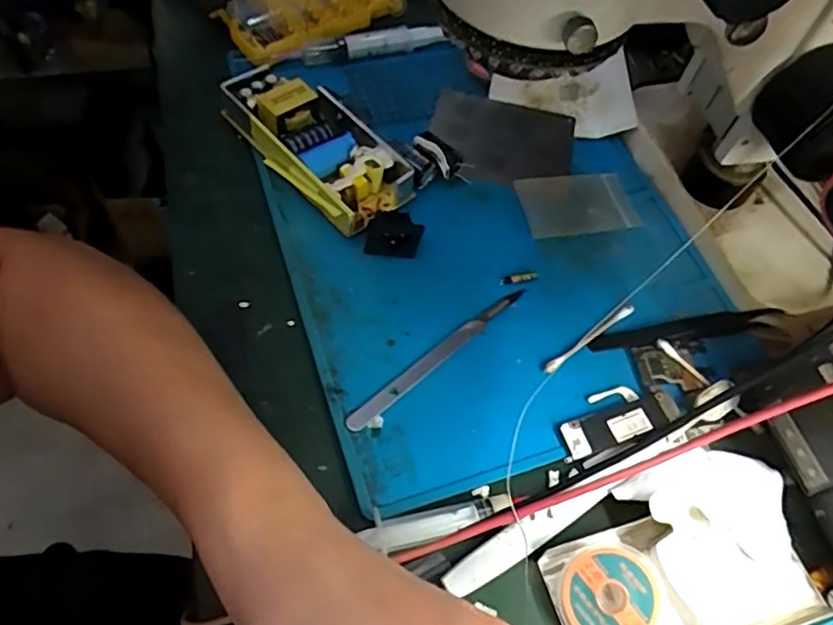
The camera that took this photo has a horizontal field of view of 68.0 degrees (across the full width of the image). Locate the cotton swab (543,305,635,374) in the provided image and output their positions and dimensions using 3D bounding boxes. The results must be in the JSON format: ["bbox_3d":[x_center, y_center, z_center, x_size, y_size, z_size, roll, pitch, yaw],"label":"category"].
[{"bbox_3d":[0.098,0.015,0.349,0.071,0.004,0.006,-31,66,-22],"label":"cotton swab"}]

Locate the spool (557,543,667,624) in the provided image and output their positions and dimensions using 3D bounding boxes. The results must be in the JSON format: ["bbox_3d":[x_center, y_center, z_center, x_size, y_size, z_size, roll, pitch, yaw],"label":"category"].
[{"bbox_3d":[0.088,0.125,0.272,0.046,0.013,0.040,-7,59,-9],"label":"spool"}]

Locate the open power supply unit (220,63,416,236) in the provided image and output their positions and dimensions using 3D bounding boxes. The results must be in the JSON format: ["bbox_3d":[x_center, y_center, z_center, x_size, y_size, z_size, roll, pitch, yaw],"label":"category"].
[{"bbox_3d":[-0.064,-0.108,0.395,0.061,0.030,0.129,-36,68,-24],"label":"open power supply unit"}]

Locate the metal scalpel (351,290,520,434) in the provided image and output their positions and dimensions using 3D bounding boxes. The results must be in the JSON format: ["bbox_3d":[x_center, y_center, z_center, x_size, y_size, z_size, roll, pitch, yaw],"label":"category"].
[{"bbox_3d":[0.013,0.022,0.334,0.127,0.005,0.010,-38,68,-24],"label":"metal scalpel"}]

